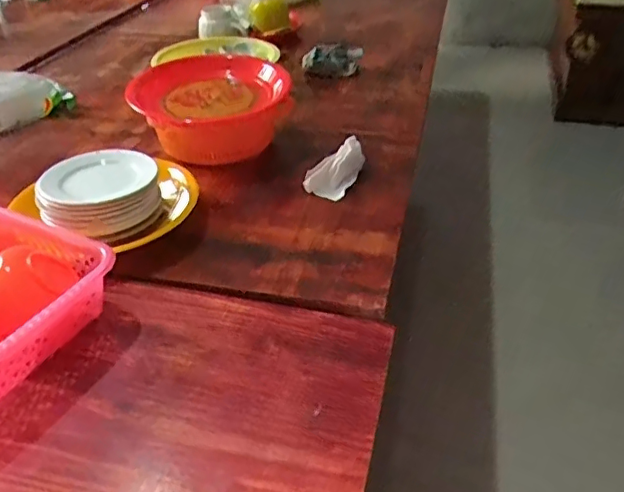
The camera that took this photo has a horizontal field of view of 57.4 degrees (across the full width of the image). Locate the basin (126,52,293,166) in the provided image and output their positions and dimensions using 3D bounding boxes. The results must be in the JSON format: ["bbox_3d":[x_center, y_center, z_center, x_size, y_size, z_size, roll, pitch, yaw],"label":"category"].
[{"bbox_3d":[-0.159,-0.228,0.923,0.223,0.103,0.194,5,37,8],"label":"basin"}]

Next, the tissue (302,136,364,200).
[{"bbox_3d":[0.036,-0.112,0.827,0.069,0.052,0.098,21,42,27],"label":"tissue"}]

